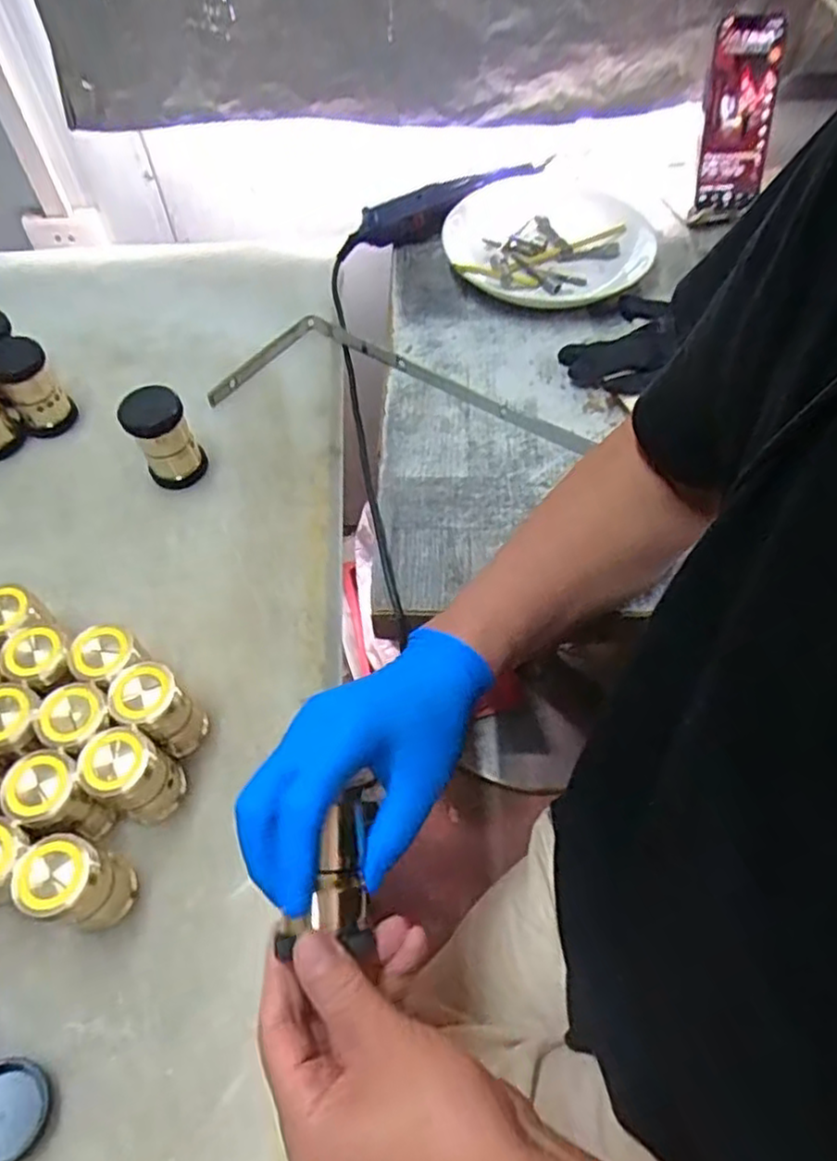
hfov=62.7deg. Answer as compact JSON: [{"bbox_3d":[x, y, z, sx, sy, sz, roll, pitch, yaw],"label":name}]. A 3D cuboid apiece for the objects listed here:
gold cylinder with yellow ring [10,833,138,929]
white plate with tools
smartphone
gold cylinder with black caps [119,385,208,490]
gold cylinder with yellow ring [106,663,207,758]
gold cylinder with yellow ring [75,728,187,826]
[{"bbox_3d":[-0.178,0.161,0.364,0.035,0.075,0.036,-1,57,1],"label":"gold cylinder with yellow ring"},{"bbox_3d":[0.125,-0.347,0.679,0.192,0.043,0.207,-1,57,1],"label":"white plate with tools"},{"bbox_3d":[0.301,-0.435,0.645,0.069,0.152,0.008,-10,32,-8],"label":"smartphone"},{"bbox_3d":[-0.191,-0.106,0.518,0.043,0.070,0.039,-26,60,-14],"label":"gold cylinder with black caps"},{"bbox_3d":[-0.156,0.079,0.413,0.038,0.071,0.036,-1,57,1],"label":"gold cylinder with yellow ring"},{"bbox_3d":[-0.160,0.110,0.386,0.037,0.071,0.036,-1,57,1],"label":"gold cylinder with yellow ring"}]

